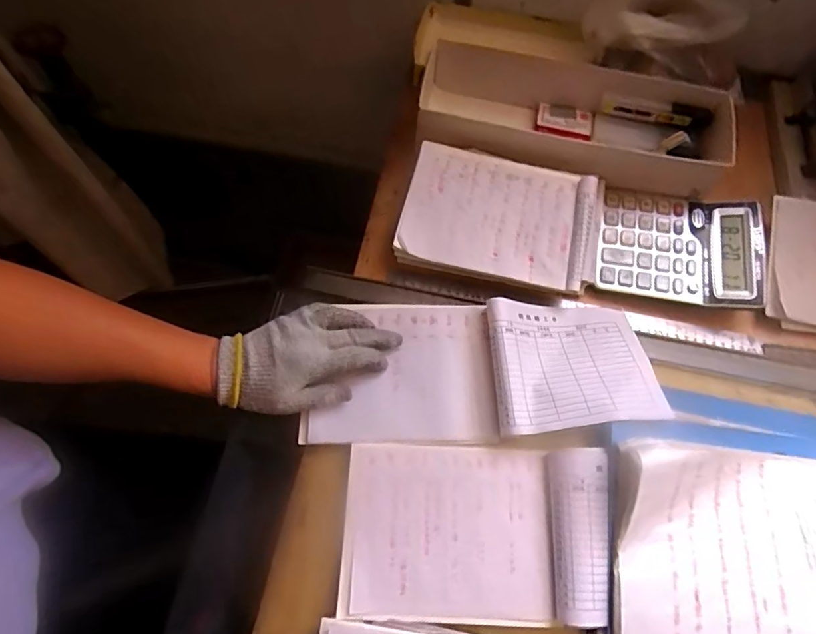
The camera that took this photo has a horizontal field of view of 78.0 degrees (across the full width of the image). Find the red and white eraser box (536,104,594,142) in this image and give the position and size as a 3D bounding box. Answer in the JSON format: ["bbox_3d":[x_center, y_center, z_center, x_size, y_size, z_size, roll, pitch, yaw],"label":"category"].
[{"bbox_3d":[0.193,-0.240,0.618,0.069,0.012,0.037,12,67,4],"label":"red and white eraser box"}]

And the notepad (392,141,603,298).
[{"bbox_3d":[0.100,-0.107,0.545,0.210,0.039,0.145,11,67,3],"label":"notepad"}]

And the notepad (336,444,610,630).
[{"bbox_3d":[0.057,0.182,0.431,0.221,0.024,0.140,3,66,0],"label":"notepad"}]

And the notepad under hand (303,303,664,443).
[{"bbox_3d":[0.068,0.047,0.490,0.333,0.033,0.142,-8,67,-3],"label":"notepad under hand"}]

